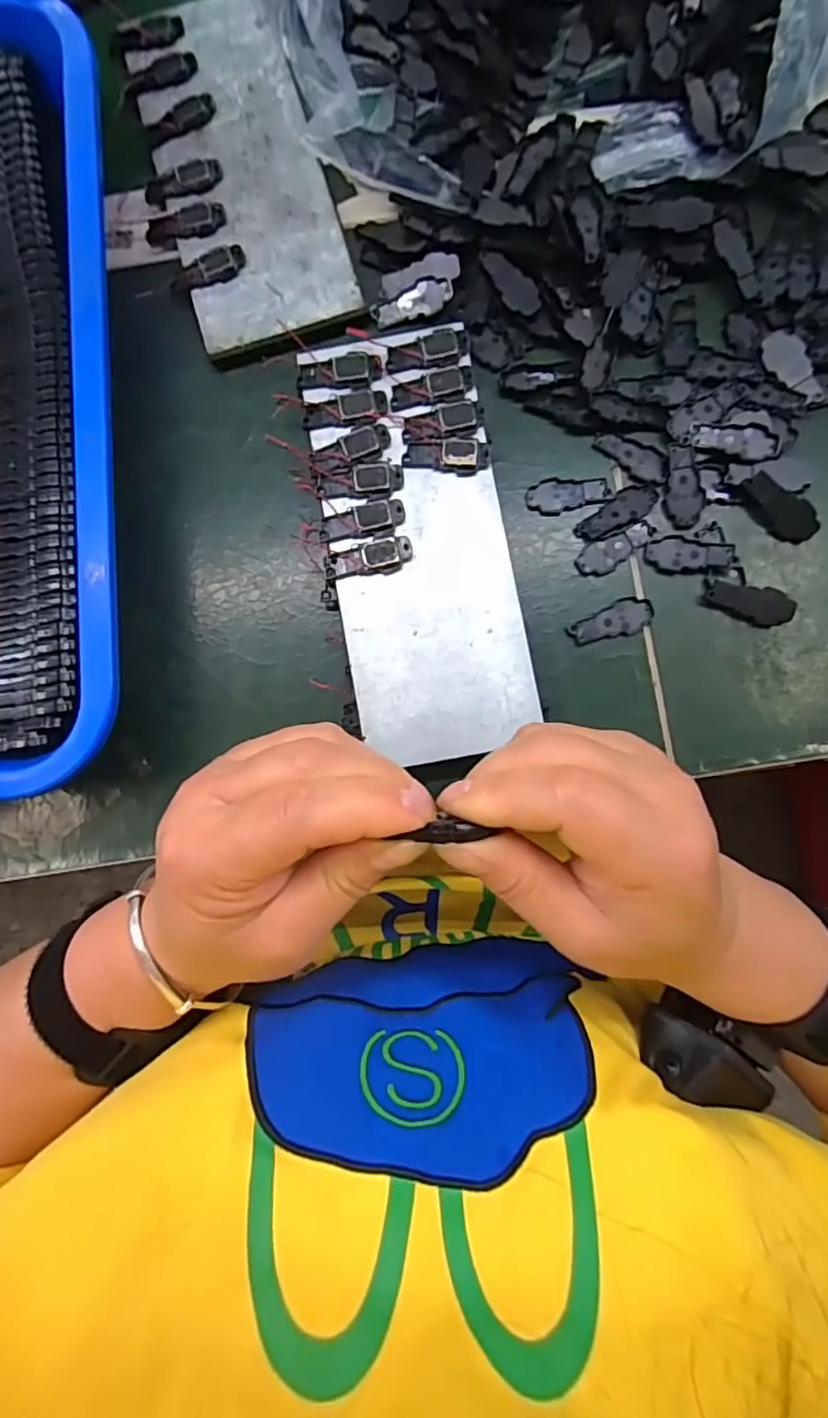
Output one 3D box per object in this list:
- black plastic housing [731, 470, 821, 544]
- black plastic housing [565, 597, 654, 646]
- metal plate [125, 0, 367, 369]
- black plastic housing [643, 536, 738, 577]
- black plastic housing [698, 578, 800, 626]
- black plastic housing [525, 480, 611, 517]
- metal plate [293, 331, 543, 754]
[{"bbox_3d":[0.169,-0.093,0.272,0.039,0.006,0.017,44,89,4],"label":"black plastic housing"},{"bbox_3d":[0.092,-0.040,0.276,0.039,0.005,0.016,-21,86,1],"label":"black plastic housing"},{"bbox_3d":[-0.086,-0.268,0.287,0.077,0.008,0.190,-16,86,1],"label":"metal plate"},{"bbox_3d":[0.129,-0.072,0.275,0.039,0.005,0.018,-2,86,2],"label":"black plastic housing"},{"bbox_3d":[0.155,-0.049,0.273,0.041,0.006,0.016,14,87,3],"label":"black plastic housing"},{"bbox_3d":[0.073,-0.101,0.280,0.038,0.004,0.017,0,86,2],"label":"black plastic housing"},{"bbox_3d":[0.003,-0.074,0.266,0.078,0.005,0.189,-10,86,1],"label":"metal plate"}]

